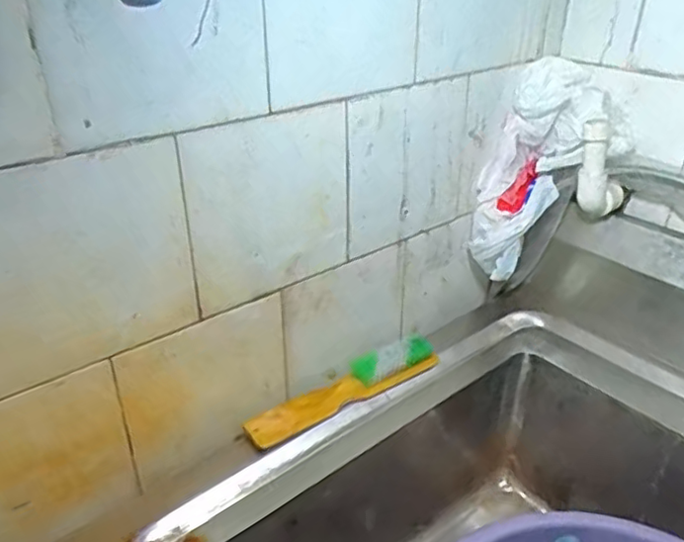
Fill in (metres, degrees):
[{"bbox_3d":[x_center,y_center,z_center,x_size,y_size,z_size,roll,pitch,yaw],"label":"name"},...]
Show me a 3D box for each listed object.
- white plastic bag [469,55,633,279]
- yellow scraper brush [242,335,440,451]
[{"bbox_3d":[0.202,-0.095,0.627,0.107,0.222,0.084,12,19,-35],"label":"white plastic bag"},{"bbox_3d":[0.003,0.110,0.568,0.202,0.035,0.037,-21,35,-32],"label":"yellow scraper brush"}]

